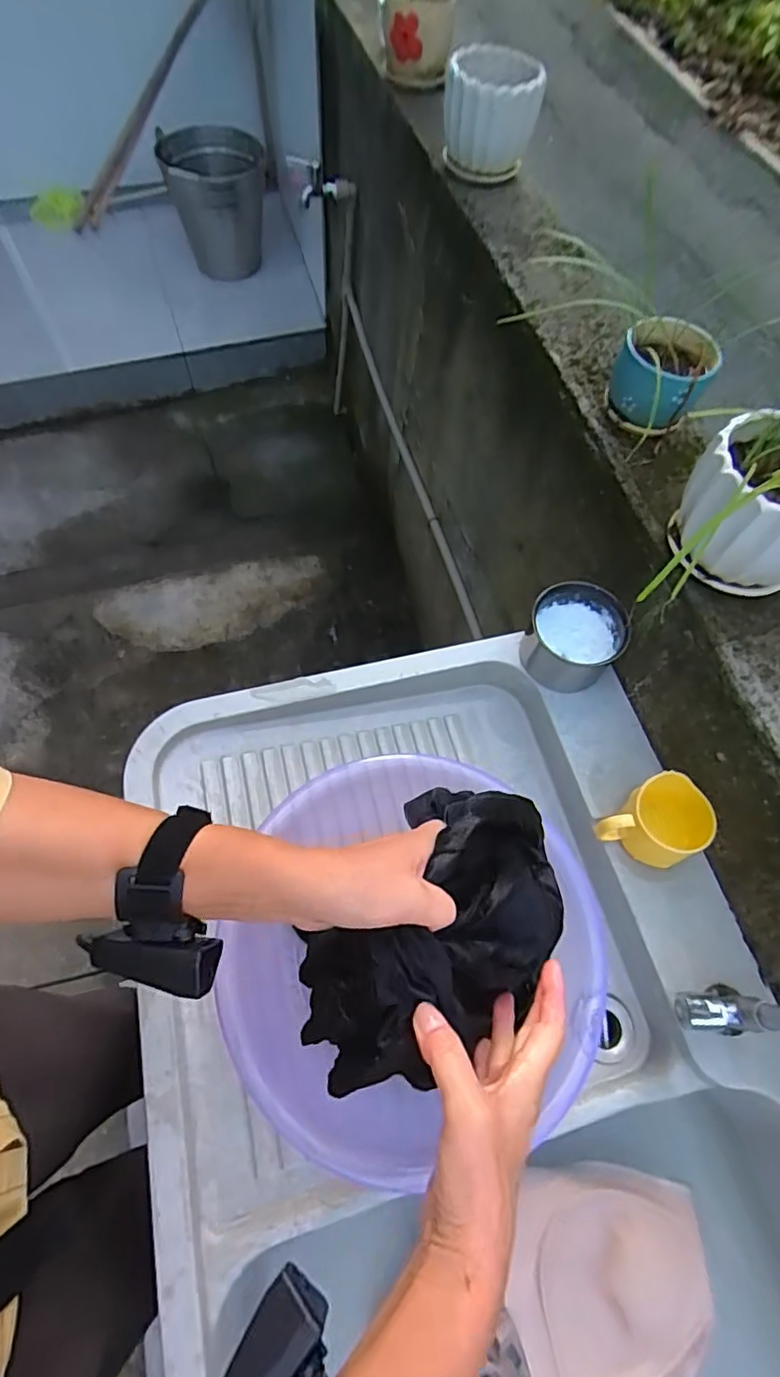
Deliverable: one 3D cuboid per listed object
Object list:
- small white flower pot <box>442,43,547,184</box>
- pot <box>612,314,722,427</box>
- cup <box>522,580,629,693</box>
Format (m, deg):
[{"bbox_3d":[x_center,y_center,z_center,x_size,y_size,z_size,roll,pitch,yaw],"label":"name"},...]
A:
[{"bbox_3d":[0.151,-0.870,0.873,0.139,0.119,0.138,4,65,0],"label":"small white flower pot"},{"bbox_3d":[0.284,-0.329,0.603,0.091,0.076,0.088,1,65,-2],"label":"pot"},{"bbox_3d":[0.214,-0.062,0.667,0.102,0.077,0.107,1,65,-2],"label":"cup"}]

